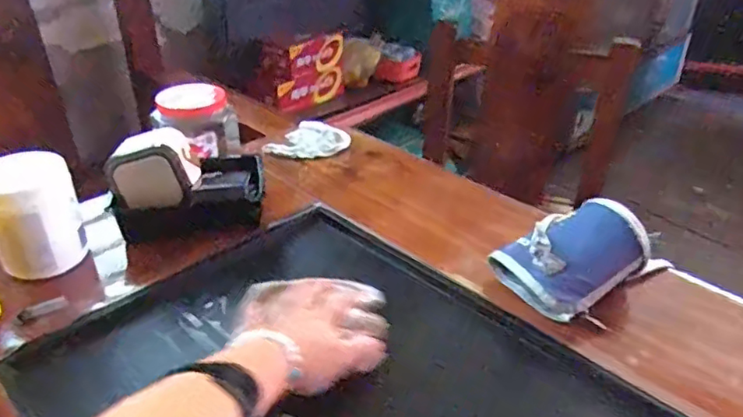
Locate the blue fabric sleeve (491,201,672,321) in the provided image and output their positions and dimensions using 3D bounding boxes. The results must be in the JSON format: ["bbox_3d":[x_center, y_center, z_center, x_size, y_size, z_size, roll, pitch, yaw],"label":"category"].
[{"bbox_3d":[0.213,0.048,0.605,0.137,0.076,0.098,-14,35,-22],"label":"blue fabric sleeve"}]

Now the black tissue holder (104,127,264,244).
[{"bbox_3d":[-0.225,-0.042,0.721,0.169,0.098,0.110,-8,34,-14],"label":"black tissue holder"}]

